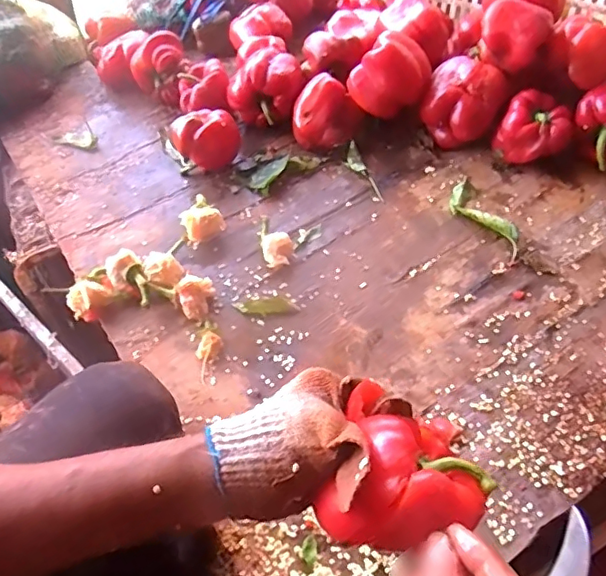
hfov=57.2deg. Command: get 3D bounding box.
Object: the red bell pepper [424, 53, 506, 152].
[{"bbox_3d":[0.214,-0.241,0.747,0.090,0.097,0.087,-2,54,3],"label":"red bell pepper"}]

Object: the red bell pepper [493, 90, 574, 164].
[{"bbox_3d":[0.303,-0.200,0.726,0.079,0.080,0.077,-2,54,3],"label":"red bell pepper"}]

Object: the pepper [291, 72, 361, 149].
[{"bbox_3d":[0.033,-0.238,0.767,0.079,0.078,0.073,-2,54,3],"label":"pepper"}]

